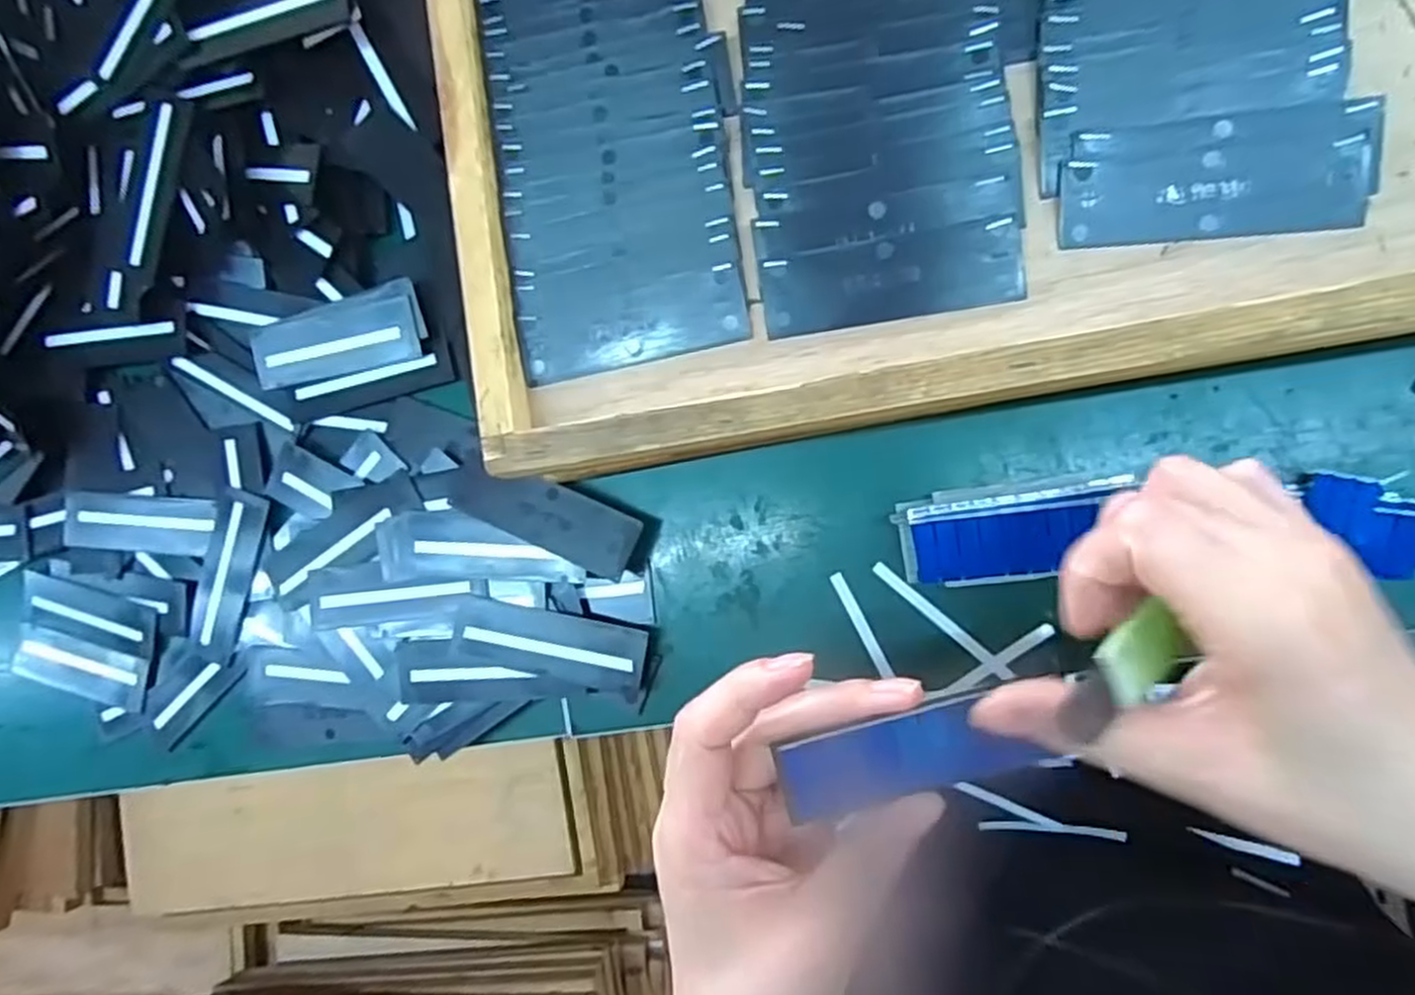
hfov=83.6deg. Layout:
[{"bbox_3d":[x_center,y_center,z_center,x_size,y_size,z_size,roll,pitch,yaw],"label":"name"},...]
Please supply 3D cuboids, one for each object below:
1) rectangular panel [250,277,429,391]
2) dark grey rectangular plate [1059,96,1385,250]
[{"bbox_3d":[-0.185,-0.080,0.396,0.095,0.007,0.036,-9,104,12],"label":"rectangular panel"},{"bbox_3d":[0.170,-0.108,0.264,0.094,0.006,0.038,-1,88,12],"label":"dark grey rectangular plate"}]

